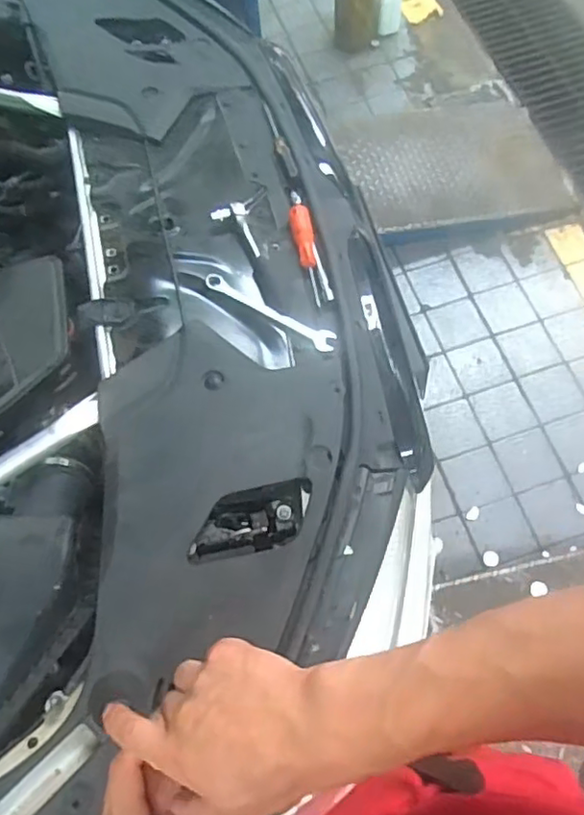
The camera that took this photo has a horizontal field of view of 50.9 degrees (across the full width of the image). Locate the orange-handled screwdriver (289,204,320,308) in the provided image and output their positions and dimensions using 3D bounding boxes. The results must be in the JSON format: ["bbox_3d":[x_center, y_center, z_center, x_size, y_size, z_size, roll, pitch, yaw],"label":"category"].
[{"bbox_3d":[0.020,-0.219,0.877,0.030,0.030,0.153,-7,66,0],"label":"orange-handled screwdriver"}]

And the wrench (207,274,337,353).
[{"bbox_3d":[-0.029,-0.135,0.847,0.199,0.009,0.032,28,71,15],"label":"wrench"}]

